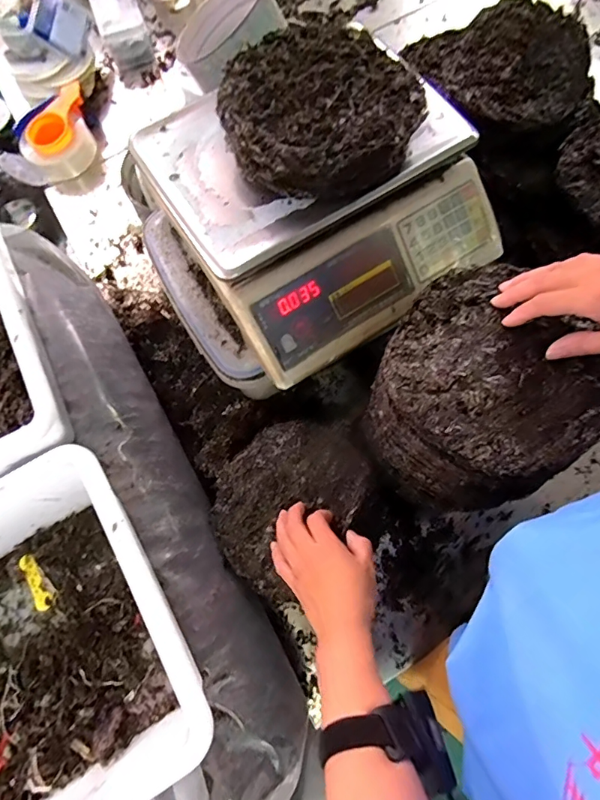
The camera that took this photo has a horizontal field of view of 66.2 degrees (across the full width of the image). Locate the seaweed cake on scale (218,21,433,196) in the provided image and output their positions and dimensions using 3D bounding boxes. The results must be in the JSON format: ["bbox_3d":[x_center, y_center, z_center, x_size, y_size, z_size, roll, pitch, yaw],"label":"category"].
[{"bbox_3d":[0.020,-0.298,0.468,0.189,0.045,0.193,-7,72,0],"label":"seaweed cake on scale"}]

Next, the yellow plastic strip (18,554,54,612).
[{"bbox_3d":[-0.276,0.190,0.481,0.018,0.004,0.061,-33,73,-8],"label":"yellow plastic strip"}]

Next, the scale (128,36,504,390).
[{"bbox_3d":[0.029,-0.235,0.534,0.336,0.102,0.311,-32,73,-8],"label":"scale"}]

